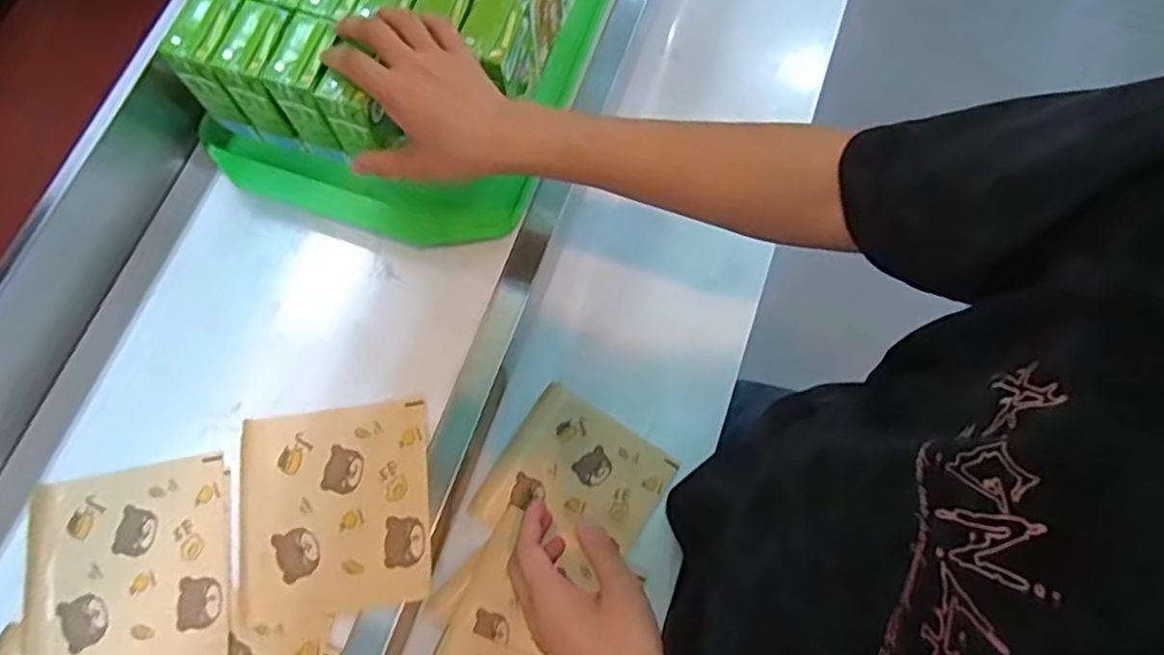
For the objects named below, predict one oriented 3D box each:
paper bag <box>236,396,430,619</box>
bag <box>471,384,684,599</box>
[{"bbox_3d":[-0.187,0.132,0.529,0.142,0.014,0.147,-6,72,-2],"label":"paper bag"},{"bbox_3d":[-0.005,0.146,0.656,0.144,0.011,0.138,32,74,8],"label":"bag"}]

